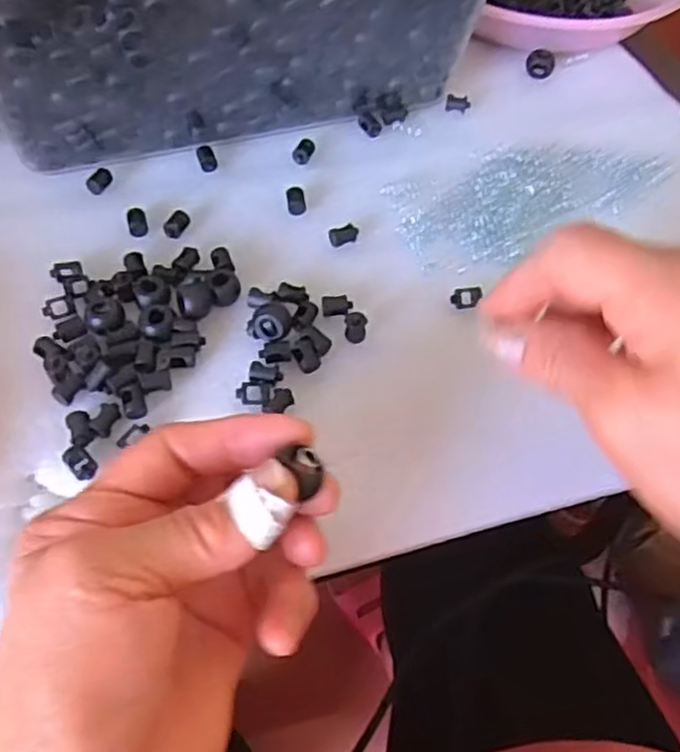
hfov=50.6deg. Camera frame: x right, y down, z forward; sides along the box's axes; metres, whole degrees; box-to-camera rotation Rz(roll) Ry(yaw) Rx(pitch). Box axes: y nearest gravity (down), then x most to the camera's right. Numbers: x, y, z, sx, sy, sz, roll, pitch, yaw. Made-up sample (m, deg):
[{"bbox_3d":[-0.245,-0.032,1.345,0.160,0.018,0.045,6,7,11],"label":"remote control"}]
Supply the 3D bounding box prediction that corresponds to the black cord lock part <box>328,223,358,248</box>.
[{"bbox_3d":[0.002,-0.072,0.365,0.014,0.004,0.010,-8,55,-7],"label":"black cord lock part"}]

